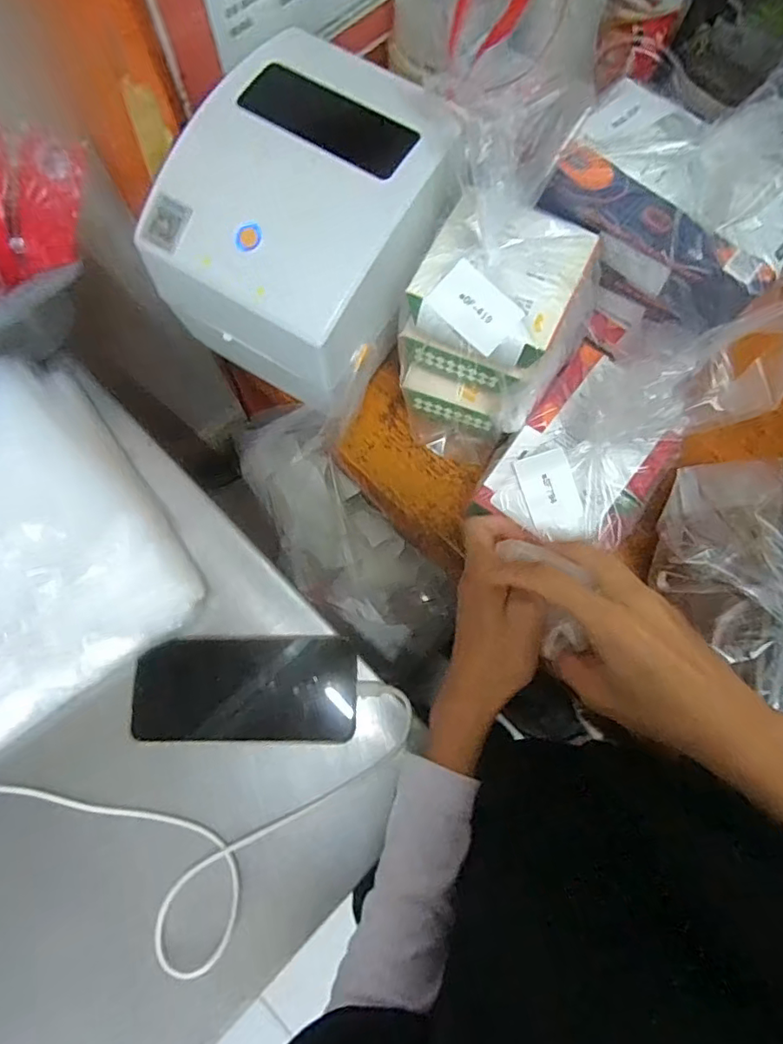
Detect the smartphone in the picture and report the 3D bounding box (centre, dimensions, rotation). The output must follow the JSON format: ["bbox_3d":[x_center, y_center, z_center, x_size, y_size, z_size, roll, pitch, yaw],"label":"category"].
[{"bbox_3d":[-0.113,0.132,0.432,0.168,0.005,0.079,0,86,-3],"label":"smartphone"}]

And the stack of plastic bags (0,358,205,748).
[{"bbox_3d":[-0.310,0.023,0.435,0.236,0.046,0.261,-34,78,-9],"label":"stack of plastic bags"}]

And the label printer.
[{"bbox_3d":[-0.060,-0.232,0.438,0.181,0.121,0.208,32,77,7],"label":"label printer"}]

